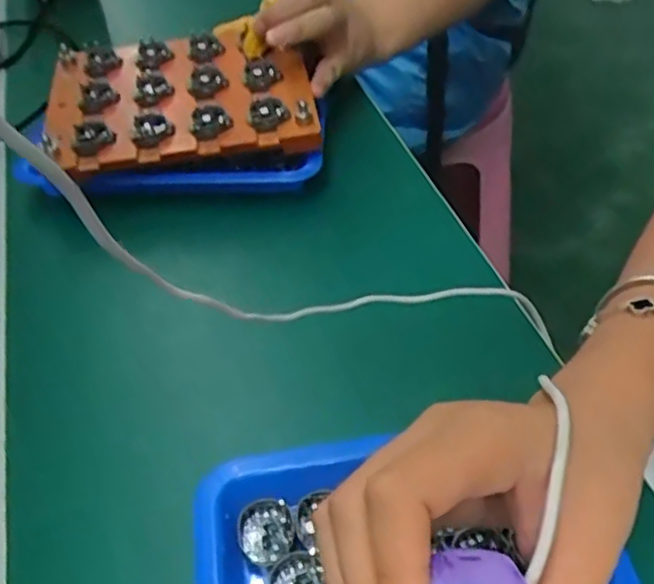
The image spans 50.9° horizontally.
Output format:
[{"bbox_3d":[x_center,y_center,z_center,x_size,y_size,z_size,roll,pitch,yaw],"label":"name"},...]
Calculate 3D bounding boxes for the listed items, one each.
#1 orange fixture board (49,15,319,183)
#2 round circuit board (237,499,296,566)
[{"bbox_3d":[-0.102,-0.141,0.485,0.174,0.028,0.132,-11,46,-5],"label":"orange fixture board"},{"bbox_3d":[-0.027,0.107,0.306,0.025,0.007,0.026,-3,46,3],"label":"round circuit board"}]

